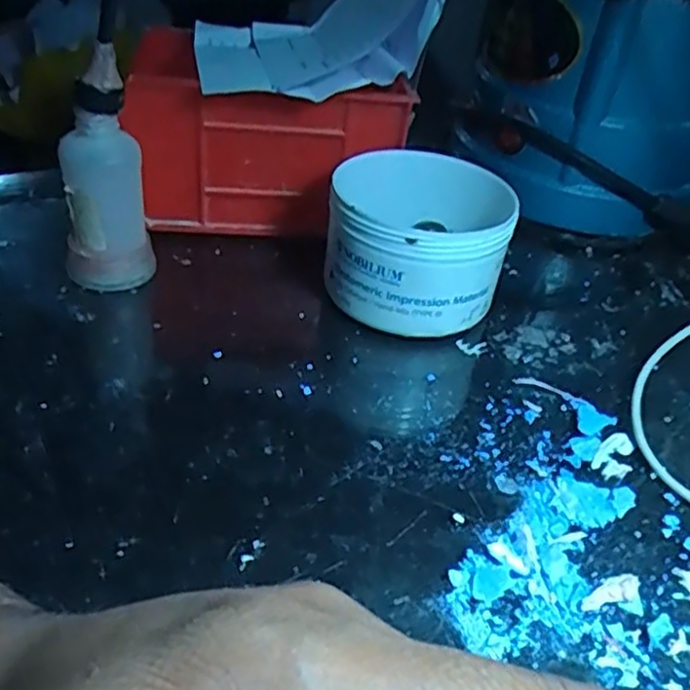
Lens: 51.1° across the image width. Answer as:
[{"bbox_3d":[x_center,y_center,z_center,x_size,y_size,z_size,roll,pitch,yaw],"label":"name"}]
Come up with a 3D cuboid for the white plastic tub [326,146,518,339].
[{"bbox_3d":[0.035,-0.054,0.371,0.085,0.067,0.085,3,38,-4],"label":"white plastic tub"}]

